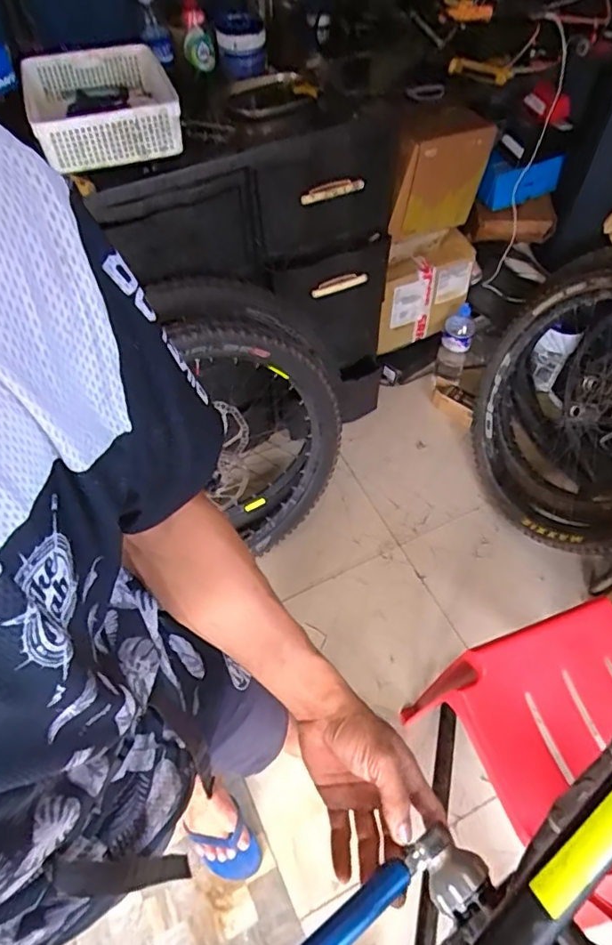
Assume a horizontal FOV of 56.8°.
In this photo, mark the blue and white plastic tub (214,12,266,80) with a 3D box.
[{"bbox_3d":[-0.130,-0.863,1.143,0.097,0.082,0.102,-4,57,-1],"label":"blue and white plastic tub"}]

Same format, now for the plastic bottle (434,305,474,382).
[{"bbox_3d":[0.453,-0.389,1.721,0.089,0.250,0.100,15,58,11],"label":"plastic bottle"}]

